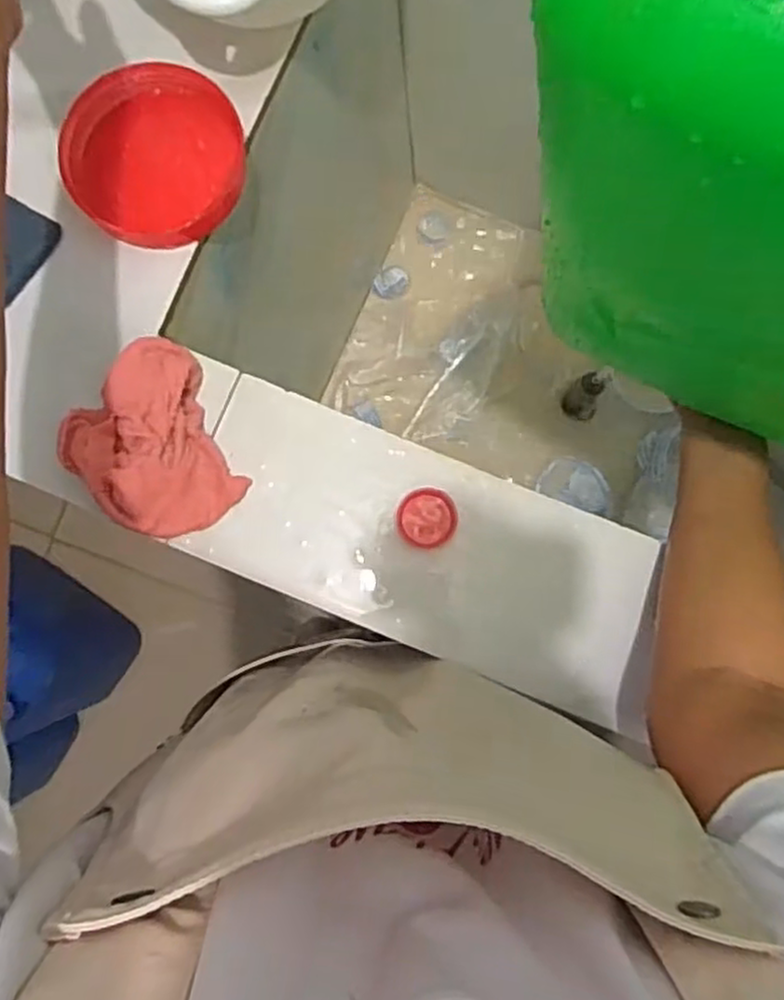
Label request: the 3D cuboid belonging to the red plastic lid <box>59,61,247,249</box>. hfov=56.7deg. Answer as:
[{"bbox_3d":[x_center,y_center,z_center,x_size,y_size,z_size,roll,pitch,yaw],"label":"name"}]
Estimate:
[{"bbox_3d":[-0.165,-0.239,0.504,0.111,0.028,0.120,0,84,0],"label":"red plastic lid"}]

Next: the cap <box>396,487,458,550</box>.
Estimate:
[{"bbox_3d":[0.023,0.012,0.486,0.040,0.014,0.040,0,84,0],"label":"cap"}]

